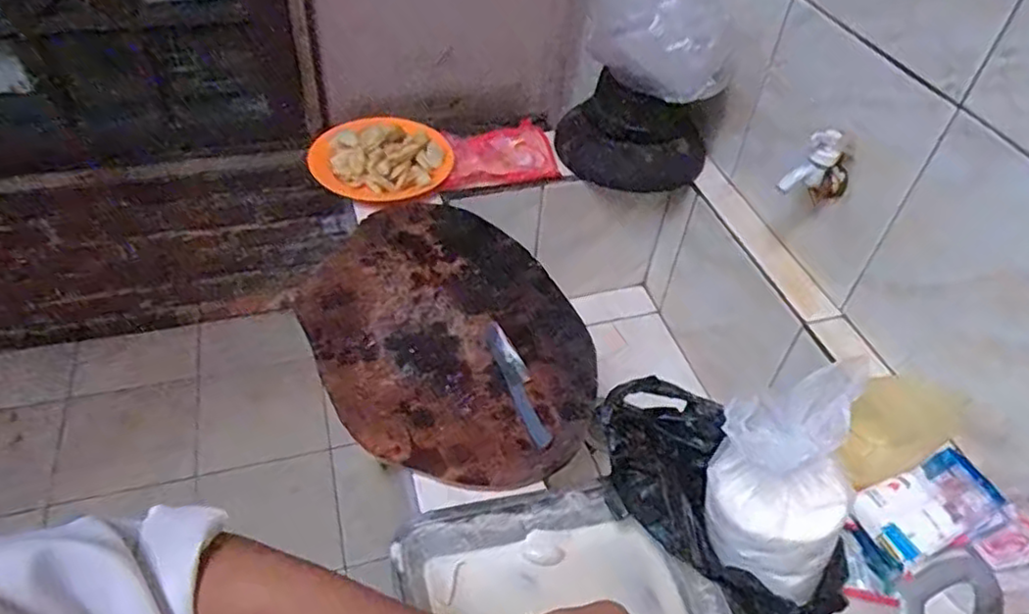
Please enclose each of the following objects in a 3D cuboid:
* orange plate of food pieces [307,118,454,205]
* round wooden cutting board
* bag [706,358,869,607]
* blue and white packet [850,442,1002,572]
[{"bbox_3d":[-0.204,-0.236,1.052,0.207,0.054,0.180,7,46,1],"label":"orange plate of food pieces"},{"bbox_3d":[-0.089,0.021,0.828,0.299,0.034,0.458,-18,50,-21],"label":"round wooden cutting board"},{"bbox_3d":[0.221,0.136,0.535,0.085,0.191,0.118,-31,56,-30],"label":"bag"},{"bbox_3d":[0.410,0.193,0.670,0.139,0.029,0.074,-19,51,-22],"label":"blue and white packet"}]

